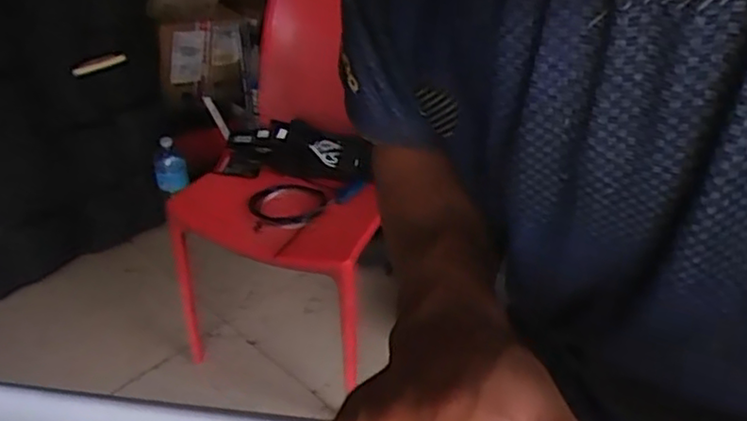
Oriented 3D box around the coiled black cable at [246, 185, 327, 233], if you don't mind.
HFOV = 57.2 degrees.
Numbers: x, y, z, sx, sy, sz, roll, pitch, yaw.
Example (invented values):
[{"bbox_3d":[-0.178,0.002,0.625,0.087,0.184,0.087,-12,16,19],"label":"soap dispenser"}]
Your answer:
[{"bbox_3d":[-0.178,-0.012,1.432,0.159,0.016,0.156,-5,38,4],"label":"coiled black cable"}]

